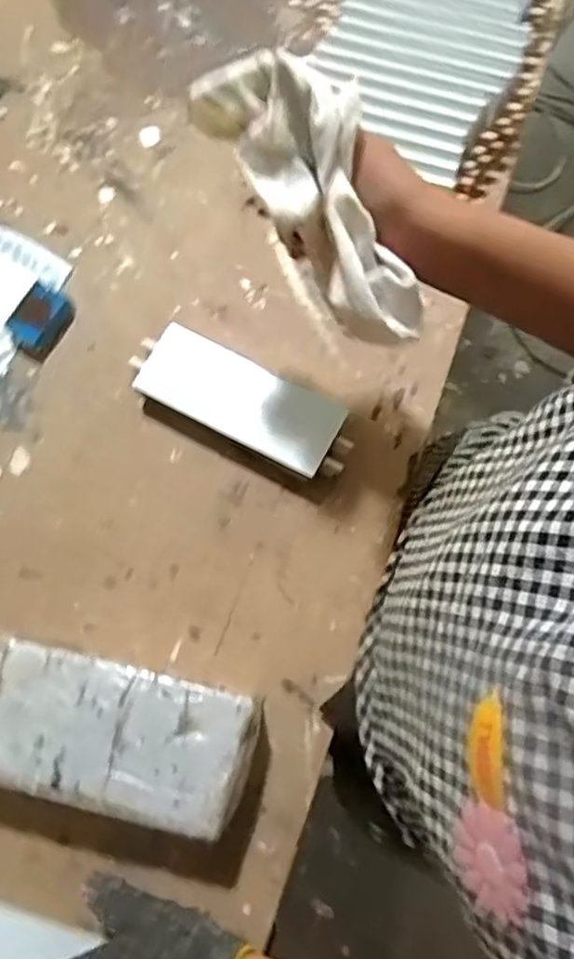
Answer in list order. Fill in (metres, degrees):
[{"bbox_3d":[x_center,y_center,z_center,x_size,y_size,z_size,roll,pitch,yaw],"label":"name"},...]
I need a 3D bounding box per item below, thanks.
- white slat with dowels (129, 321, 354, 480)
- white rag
[{"bbox_3d":[-0.040,-0.068,0.594,0.195,0.029,0.067,27,87,16],"label":"white slat with dowels"},{"bbox_3d":[0.025,-0.169,0.438,0.077,0.066,0.183,-32,97,-9],"label":"white rag"}]

